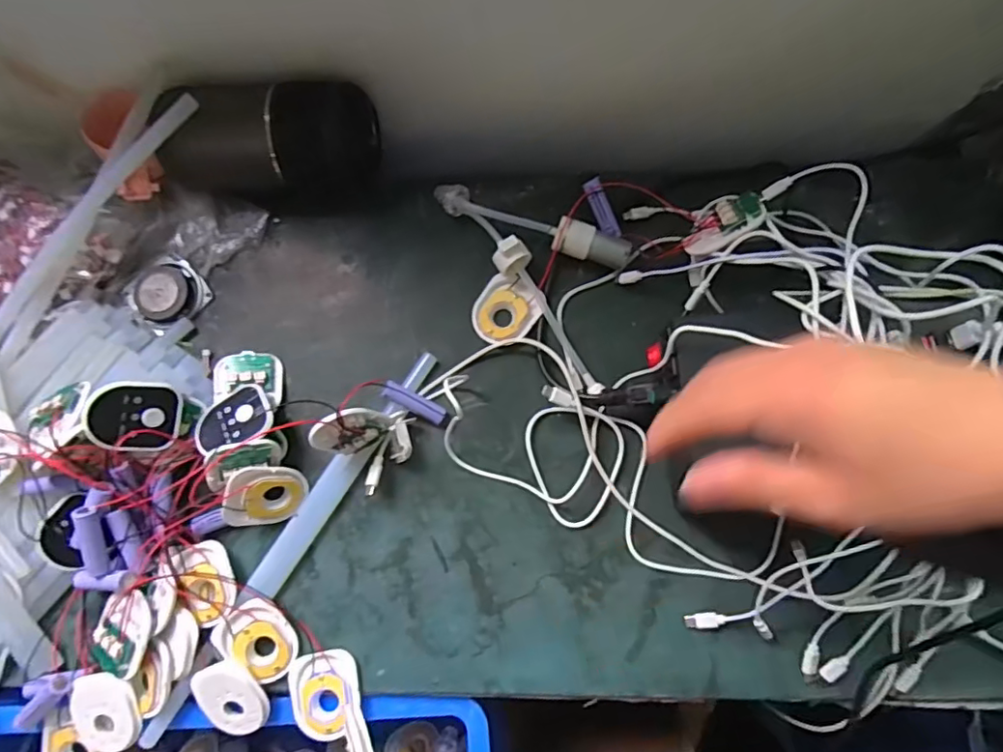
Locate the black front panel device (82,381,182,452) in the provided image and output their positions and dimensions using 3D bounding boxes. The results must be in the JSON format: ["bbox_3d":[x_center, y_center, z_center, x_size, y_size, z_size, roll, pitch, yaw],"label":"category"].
[{"bbox_3d":[-0.255,0.028,0.395,0.009,0.058,0.050,17,88,44],"label":"black front panel device"}]

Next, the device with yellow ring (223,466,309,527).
[{"bbox_3d":[-0.173,0.089,0.413,0.011,0.056,0.050,41,116,47],"label":"device with yellow ring"}]

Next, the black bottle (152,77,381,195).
[{"bbox_3d":[-0.183,-0.181,0.441,0.171,0.076,0.076,-4,77,0],"label":"black bottle"}]

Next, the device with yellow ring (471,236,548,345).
[{"bbox_3d":[0.008,-0.062,0.438,0.052,0.042,0.071,31,79,8],"label":"device with yellow ring"}]

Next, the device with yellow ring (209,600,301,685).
[{"bbox_3d":[-0.173,0.189,0.405,0.058,0.013,0.046,32,79,8],"label":"device with yellow ring"}]

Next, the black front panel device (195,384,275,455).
[{"bbox_3d":[-0.201,0.032,0.420,0.057,0.006,0.049,-33,59,-7],"label":"black front panel device"}]

